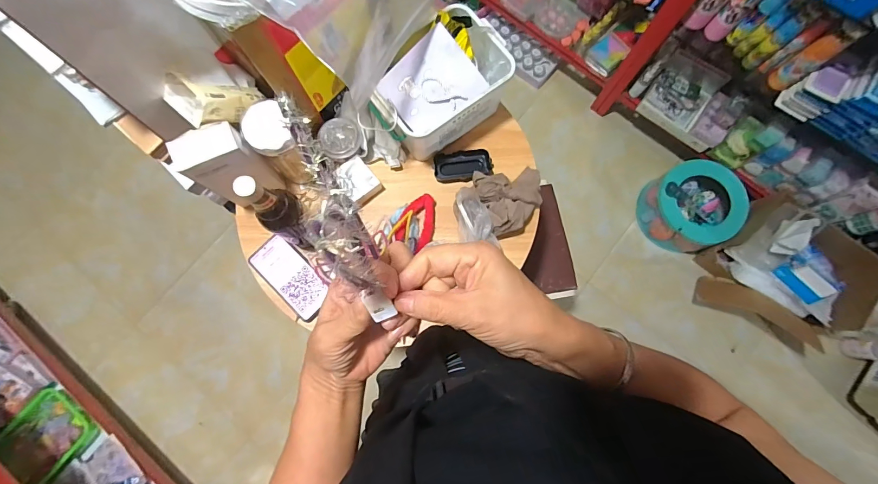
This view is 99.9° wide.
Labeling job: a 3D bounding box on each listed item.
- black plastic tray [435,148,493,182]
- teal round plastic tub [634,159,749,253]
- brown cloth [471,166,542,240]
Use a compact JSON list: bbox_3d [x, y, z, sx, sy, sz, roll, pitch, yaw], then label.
[{"bbox_3d":[0.048,-0.147,0.715,0.111,0.016,0.059,-5,78,-1],"label":"black plastic tray"},{"bbox_3d":[0.888,-0.131,1.305,0.287,0.202,0.277,0,78,0],"label":"teal round plastic tub"},{"bbox_3d":[0.135,-0.078,0.676,0.125,0.062,0.123,-8,78,-2],"label":"brown cloth"}]

